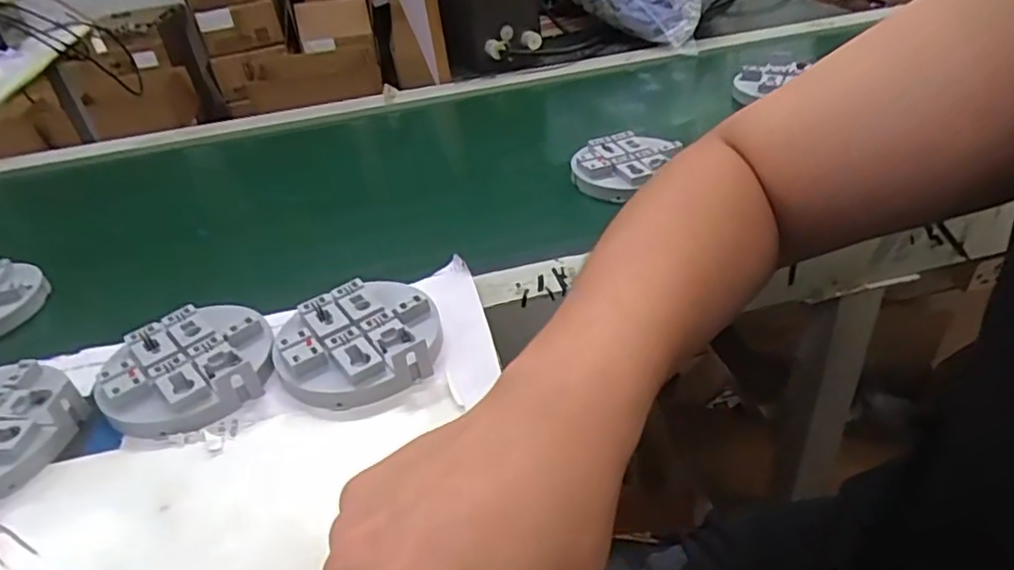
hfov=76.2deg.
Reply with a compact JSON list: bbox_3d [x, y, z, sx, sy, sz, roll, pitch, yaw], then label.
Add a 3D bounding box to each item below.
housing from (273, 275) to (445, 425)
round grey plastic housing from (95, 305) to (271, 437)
[{"bbox_3d":[-0.090,0.036,0.401,0.098,0.026,0.093,-4,36,3],"label":"housing"},{"bbox_3d":[-0.196,0.049,0.400,0.094,0.024,0.093,-13,36,-9],"label":"round grey plastic housing"}]

